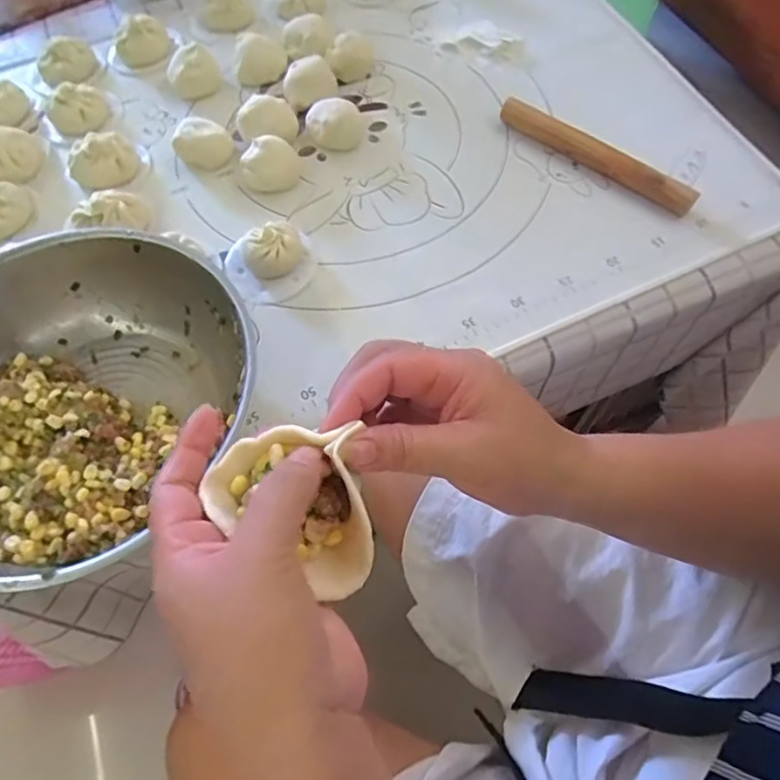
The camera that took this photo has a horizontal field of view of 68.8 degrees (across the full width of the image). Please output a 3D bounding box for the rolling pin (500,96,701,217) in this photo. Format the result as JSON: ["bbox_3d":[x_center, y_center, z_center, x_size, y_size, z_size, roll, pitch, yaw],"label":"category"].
[{"bbox_3d":[0.199,-0.231,0.558,0.207,0.028,0.020,36,71,18],"label":"rolling pin"}]

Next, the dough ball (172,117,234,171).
[{"bbox_3d":[-0.191,-0.251,0.581,0.055,0.034,0.047,-22,65,-8],"label":"dough ball"}]

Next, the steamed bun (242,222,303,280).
[{"bbox_3d":[-0.105,-0.126,0.518,0.051,0.031,0.042,-17,65,-6],"label":"steamed bun"}]

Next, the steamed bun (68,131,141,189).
[{"bbox_3d":[-0.292,-0.237,0.579,0.069,0.037,0.069,-1,64,2],"label":"steamed bun"}]

